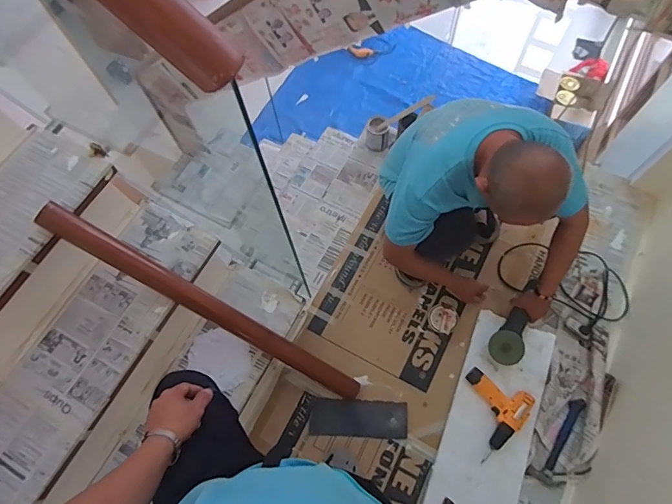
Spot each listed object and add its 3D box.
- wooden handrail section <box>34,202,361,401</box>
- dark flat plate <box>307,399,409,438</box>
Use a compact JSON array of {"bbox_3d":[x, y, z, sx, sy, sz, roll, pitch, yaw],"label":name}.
[{"bbox_3d":[-0.311,0.178,1.166,0.972,0.073,0.061,36,69,-21],"label":"wooden handrail section"},{"bbox_3d":[0.076,0.533,1.354,0.302,0.008,0.109,1,67,3],"label":"dark flat plate"}]

